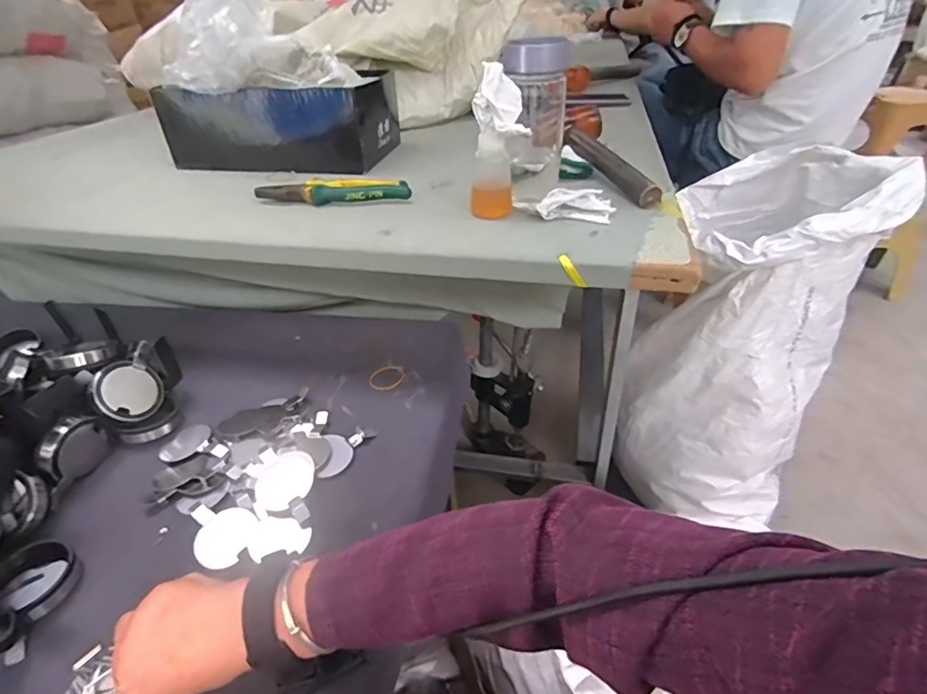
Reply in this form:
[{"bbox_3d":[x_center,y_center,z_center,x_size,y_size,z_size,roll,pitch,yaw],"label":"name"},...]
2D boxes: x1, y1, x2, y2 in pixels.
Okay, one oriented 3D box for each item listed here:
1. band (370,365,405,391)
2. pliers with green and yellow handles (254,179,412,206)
[{"bbox_3d":[-0.099,0.040,0.651,0.045,0.004,0.046,-1,36,1],"label":"band"},{"bbox_3d":[-0.168,-0.200,0.648,0.196,0.023,0.047,-2,36,1],"label":"pliers with green and yellow handles"}]

